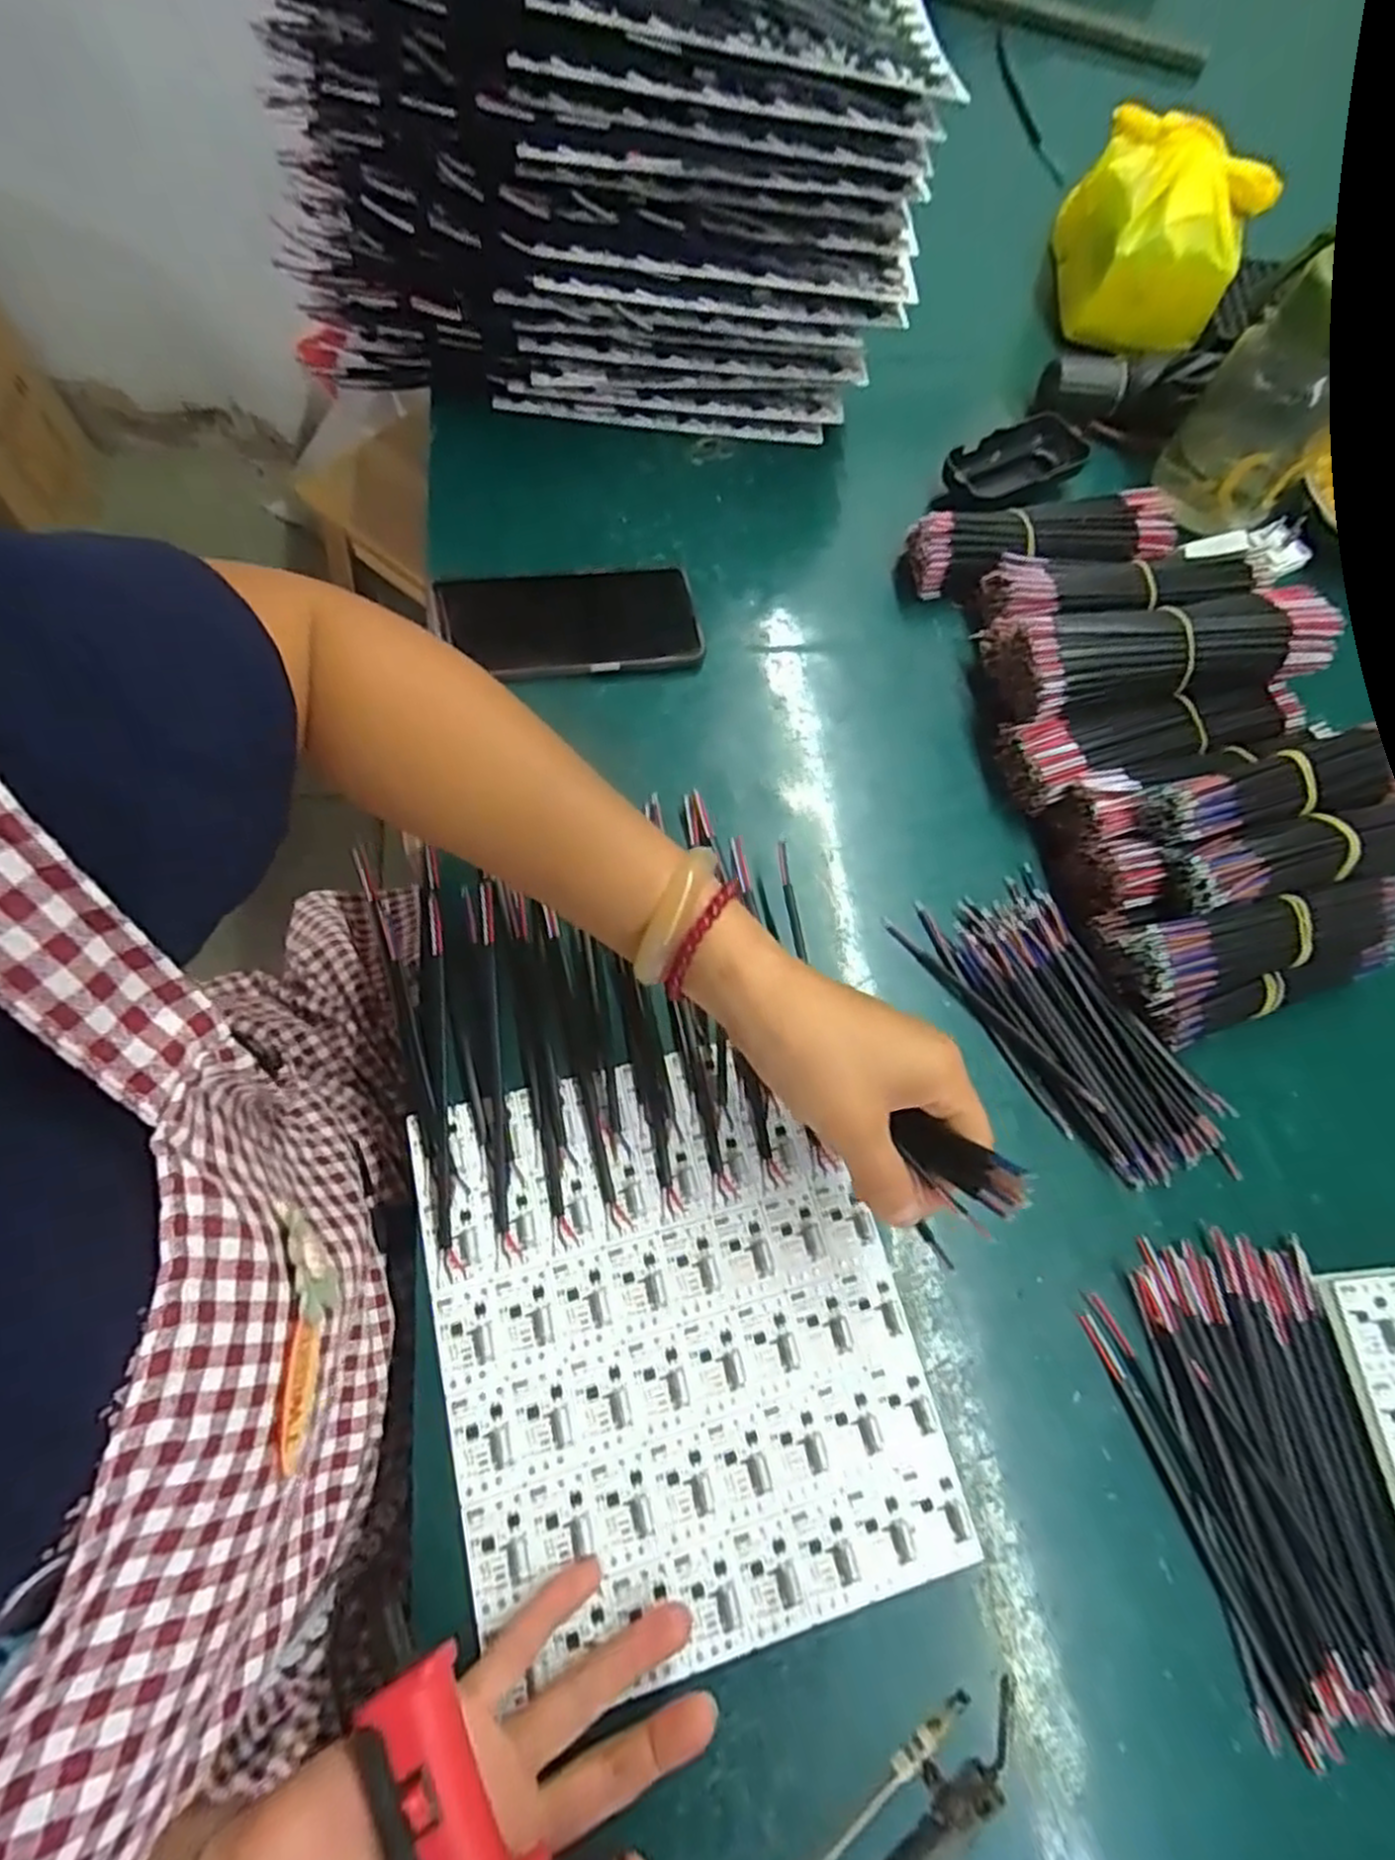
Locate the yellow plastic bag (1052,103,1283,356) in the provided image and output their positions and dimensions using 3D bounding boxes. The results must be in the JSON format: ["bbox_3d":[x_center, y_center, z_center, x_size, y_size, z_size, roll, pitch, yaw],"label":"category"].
[{"bbox_3d":[0.347,-0.531,0.591,0.108,0.097,0.136,5,70,0],"label":"yellow plastic bag"}]

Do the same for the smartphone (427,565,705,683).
[{"bbox_3d":[-0.081,-0.189,0.485,0.160,0.015,0.081,-8,70,-5],"label":"smartphone"}]

